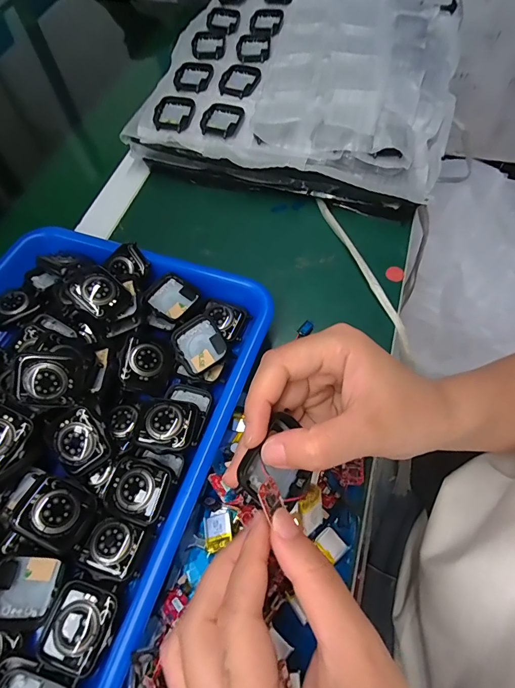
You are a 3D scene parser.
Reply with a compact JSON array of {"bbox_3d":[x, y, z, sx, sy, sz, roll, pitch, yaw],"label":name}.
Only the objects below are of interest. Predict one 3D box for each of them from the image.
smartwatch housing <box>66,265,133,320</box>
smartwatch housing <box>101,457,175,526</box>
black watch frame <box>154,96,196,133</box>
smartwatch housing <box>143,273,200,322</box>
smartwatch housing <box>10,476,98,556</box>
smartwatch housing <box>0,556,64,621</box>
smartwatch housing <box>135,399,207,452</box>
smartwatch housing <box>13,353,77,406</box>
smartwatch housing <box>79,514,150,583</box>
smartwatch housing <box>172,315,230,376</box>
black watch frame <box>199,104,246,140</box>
[{"bbox_3d":[-0.121,-0.040,0.295,0.042,0.010,0.036,43,60,-4],"label":"smartwatch housing"},{"bbox_3d":[-0.076,0.093,0.243,0.038,0.011,0.035,17,64,12],"label":"smartwatch housing"},{"bbox_3d":[-0.083,-0.232,0.384,0.038,0.010,0.043,12,63,9],"label":"black watch frame"},{"bbox_3d":[-0.070,-0.038,0.315,0.039,0.008,0.036,31,68,18],"label":"smartwatch housing"},{"bbox_3d":[-0.122,0.102,0.231,0.040,0.009,0.035,32,49,-13],"label":"smartwatch housing"},{"bbox_3d":[-0.138,0.142,0.225,0.035,0.010,0.033,24,79,-28],"label":"smartwatch housing"},{"bbox_3d":[-0.059,0.056,0.261,0.041,0.011,0.033,4,62,5],"label":"smartwatch housing"},{"bbox_3d":[-0.139,0.023,0.250,0.034,0.012,0.033,5,96,-17],"label":"smartwatch housing"},{"bbox_3d":[-0.088,0.125,0.233,0.035,0.008,0.031,17,64,12],"label":"smartwatch housing"},{"bbox_3d":[-0.045,0.001,0.294,0.037,0.010,0.042,-31,65,-13],"label":"smartwatch housing"},{"bbox_3d":[-0.036,-0.222,0.380,0.034,0.012,0.046,21,65,13],"label":"black watch frame"}]

